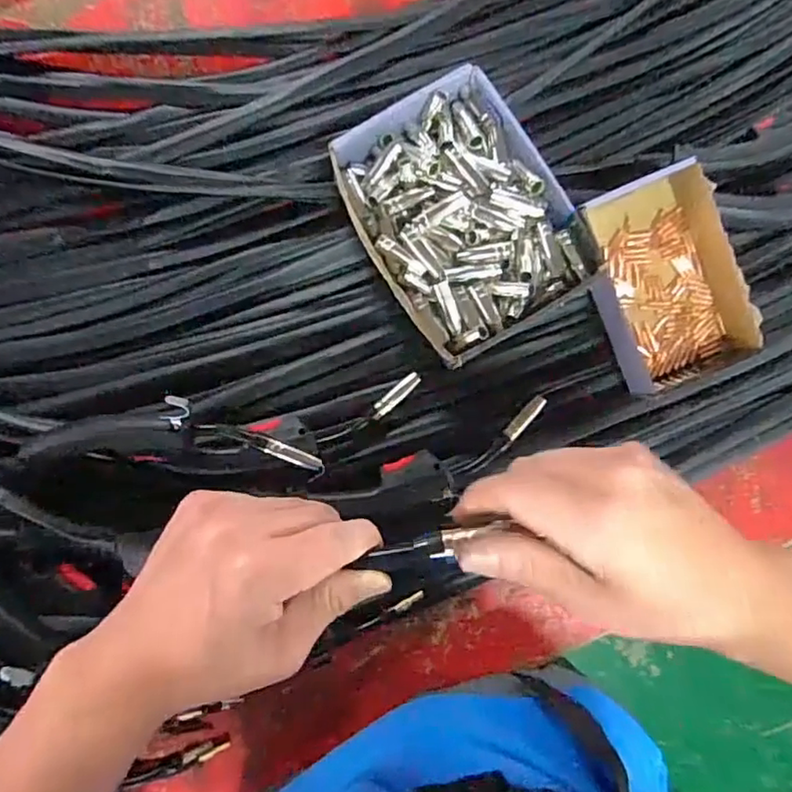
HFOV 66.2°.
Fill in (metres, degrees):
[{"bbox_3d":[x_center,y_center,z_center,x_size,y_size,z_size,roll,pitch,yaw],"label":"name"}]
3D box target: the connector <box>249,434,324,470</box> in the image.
[{"bbox_3d":[-0.101,0.053,0.567,0.069,0.008,0.012,25,81,-14],"label":"connector"}]

